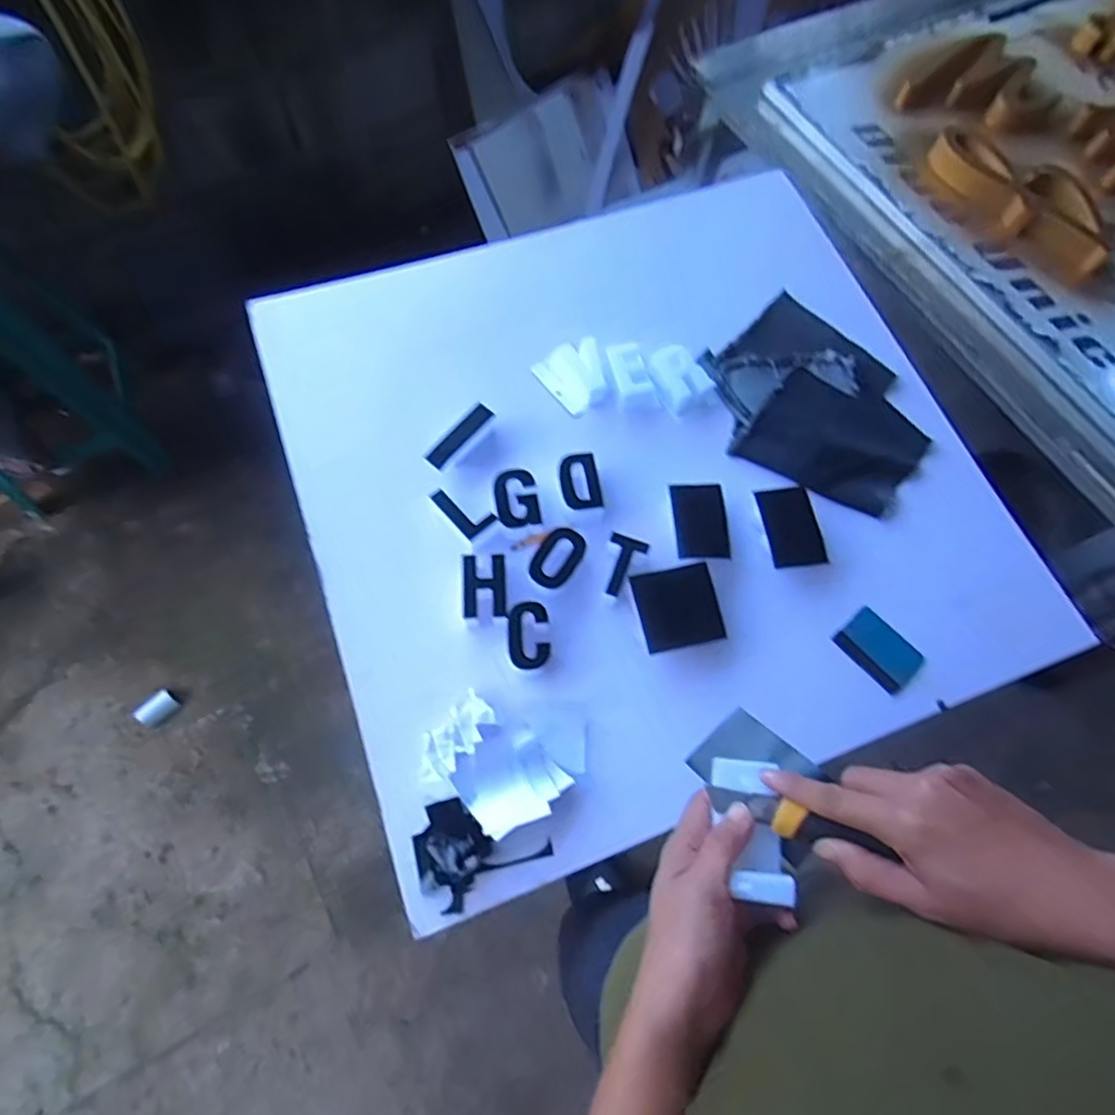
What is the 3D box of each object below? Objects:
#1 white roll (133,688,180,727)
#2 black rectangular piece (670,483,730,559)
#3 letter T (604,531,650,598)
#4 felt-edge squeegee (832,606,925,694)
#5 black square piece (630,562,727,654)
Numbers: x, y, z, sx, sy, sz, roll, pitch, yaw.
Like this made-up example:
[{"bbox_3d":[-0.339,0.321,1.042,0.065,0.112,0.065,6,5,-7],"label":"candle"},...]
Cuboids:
[{"bbox_3d":[-0.897,0.338,1.419,0.056,0.050,0.082,43,72,11],"label":"white roll"},{"bbox_3d":[0.186,-0.047,0.820,0.069,0.008,0.102,-2,72,-5],"label":"black rectangular piece"},{"bbox_3d":[0.080,0.012,0.797,0.049,0.015,0.081,21,68,8],"label":"letter T"},{"bbox_3d":[0.413,0.118,0.809,0.074,0.007,0.098,-37,77,-22],"label":"felt-edge squeegee"},{"bbox_3d":[0.152,0.062,0.790,0.101,0.004,0.098,-11,83,-6],"label":"black square piece"}]

